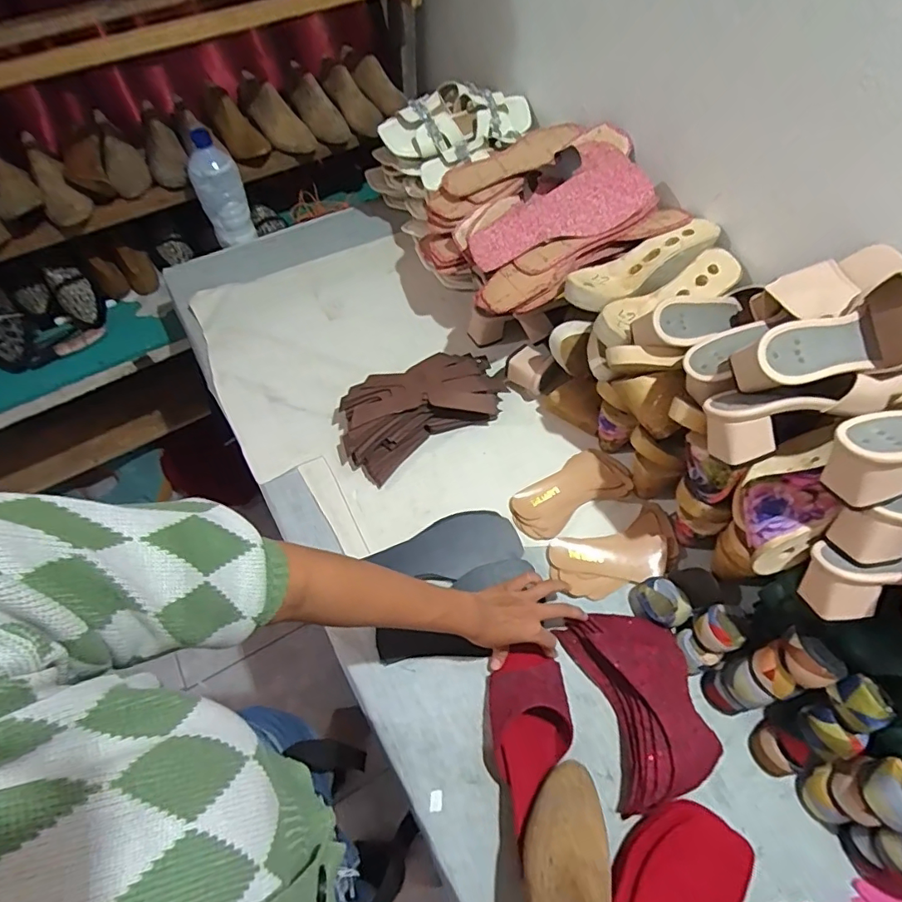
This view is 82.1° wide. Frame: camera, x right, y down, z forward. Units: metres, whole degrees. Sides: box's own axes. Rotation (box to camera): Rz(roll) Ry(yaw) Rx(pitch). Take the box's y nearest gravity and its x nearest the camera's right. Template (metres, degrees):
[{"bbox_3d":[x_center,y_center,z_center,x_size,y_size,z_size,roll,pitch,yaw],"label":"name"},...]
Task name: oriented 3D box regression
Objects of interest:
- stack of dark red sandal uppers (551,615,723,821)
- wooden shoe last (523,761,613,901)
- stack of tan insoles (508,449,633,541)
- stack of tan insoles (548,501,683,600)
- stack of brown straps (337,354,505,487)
[{"bbox_3d":[0.222,0.285,0.604,0.128,0.048,0.206,-15,61,-9],"label":"stack of dark red sandal uppers"},{"bbox_3d":[0.105,0.369,0.445,0.075,0.068,0.203,9,24,4],"label":"wooden shoe last"},{"bbox_3d":[0.174,0.058,0.745,0.184,0.020,0.083,-23,62,-14],"label":"stack of tan insoles"},{"bbox_3d":[0.229,0.138,0.704,0.181,0.032,0.090,-18,61,-12],"label":"stack of tan insoles"},{"bbox_3d":[-0.041,-0.068,0.793,0.276,0.071,0.134,-29,64,-17],"label":"stack of brown straps"}]

